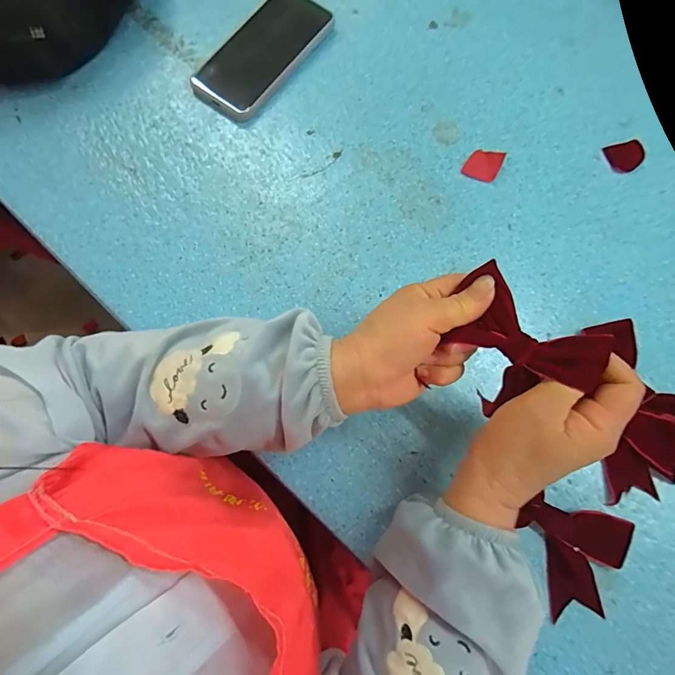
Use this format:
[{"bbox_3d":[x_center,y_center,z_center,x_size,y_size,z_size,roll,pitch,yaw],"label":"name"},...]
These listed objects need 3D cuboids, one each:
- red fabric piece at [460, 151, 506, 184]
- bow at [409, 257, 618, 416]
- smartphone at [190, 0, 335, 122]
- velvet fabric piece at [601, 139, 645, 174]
[{"bbox_3d":[0.149,-0.178,0.425,0.034,0.010,0.035,27,78,6],"label":"red fabric piece"},{"bbox_3d":[0.112,0.005,0.265,0.095,0.039,0.064,42,80,9],"label":"bow"},{"bbox_3d":[-0.082,-0.310,0.450,0.081,0.015,0.165,38,79,8],"label":"smartphone"},{"bbox_3d":[0.301,-0.189,0.431,0.034,0.007,0.033,-17,78,-4],"label":"velvet fabric piece"}]

